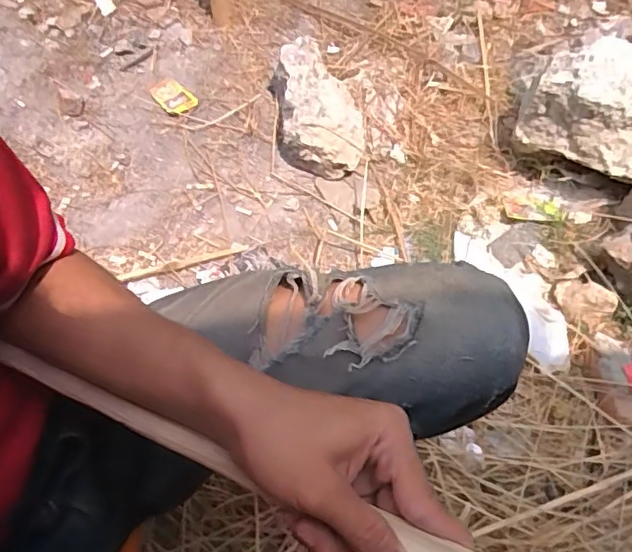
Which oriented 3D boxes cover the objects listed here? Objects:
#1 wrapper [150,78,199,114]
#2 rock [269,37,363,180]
[{"bbox_3d":[-0.307,-0.385,1.216,0.105,0.013,0.062,33,62,16],"label":"wrapper"},{"bbox_3d":[0.005,-0.340,1.158,0.168,0.129,0.279,-5,59,-7],"label":"rock"}]

